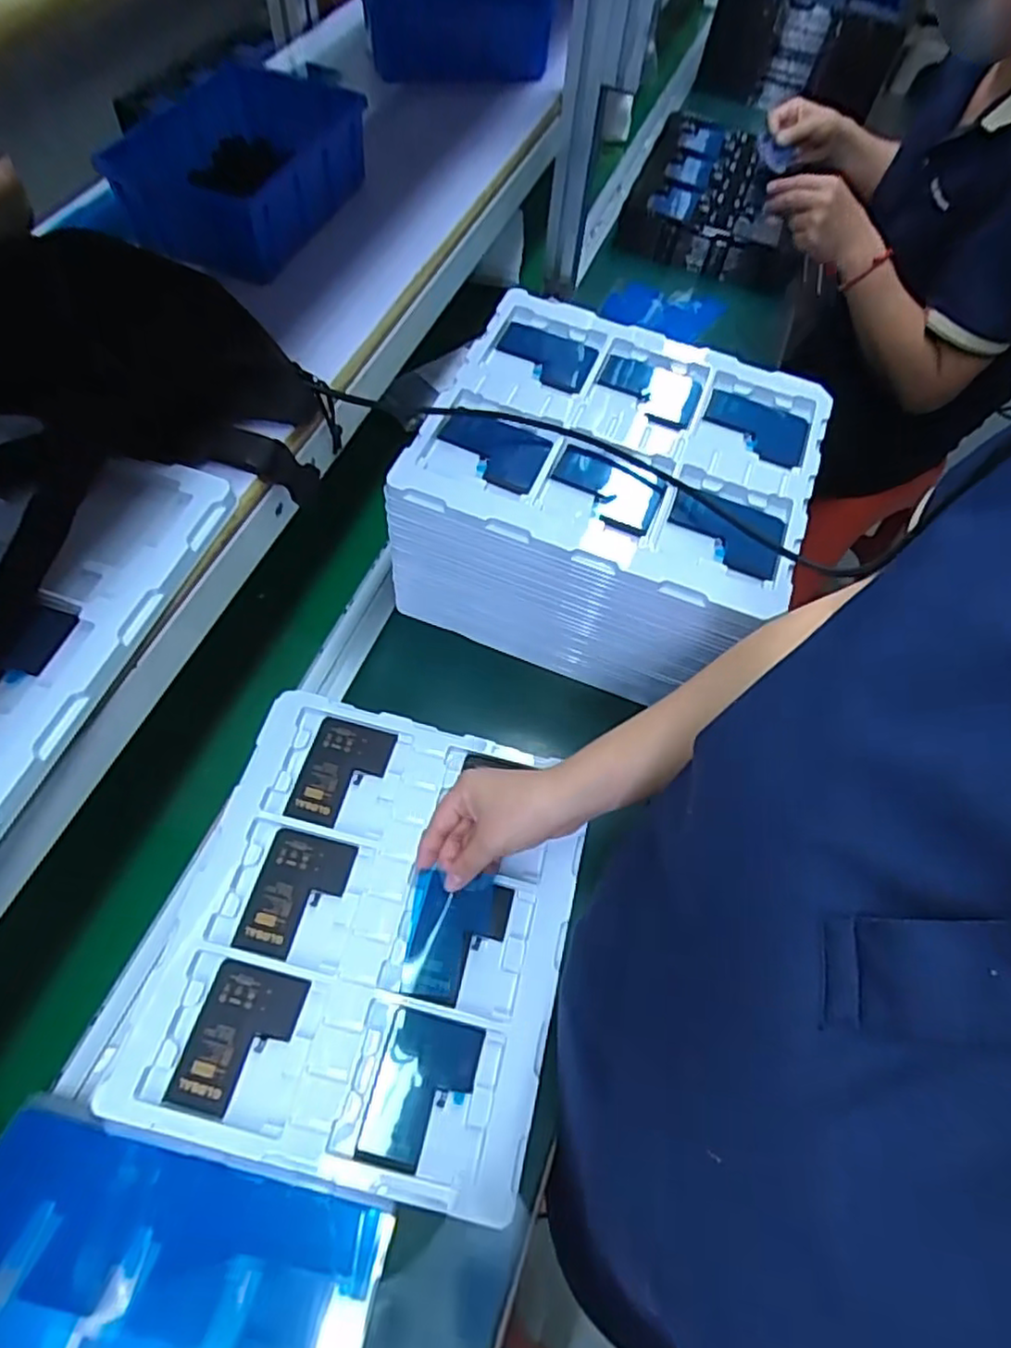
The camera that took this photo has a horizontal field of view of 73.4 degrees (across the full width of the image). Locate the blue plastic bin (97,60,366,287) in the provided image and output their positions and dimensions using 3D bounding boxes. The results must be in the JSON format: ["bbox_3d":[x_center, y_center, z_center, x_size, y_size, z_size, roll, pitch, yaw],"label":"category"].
[{"bbox_3d":[-0.223,-0.436,0.584,0.163,0.061,0.206,13,60,3],"label":"blue plastic bin"}]

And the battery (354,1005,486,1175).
[{"bbox_3d":[-0.057,0.284,0.464,0.064,0.006,0.091,15,61,4],"label":"battery"}]

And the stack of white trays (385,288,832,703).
[{"bbox_3d":[0.095,-0.162,0.640,0.310,0.169,0.269,21,61,7],"label":"stack of white trays"}]

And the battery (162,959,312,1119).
[{"bbox_3d":[-0.184,0.251,0.468,0.065,0.004,0.090,14,61,3],"label":"battery"}]

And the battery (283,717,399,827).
[{"bbox_3d":[-0.136,0.082,0.564,0.066,0.005,0.091,14,61,4],"label":"battery"}]

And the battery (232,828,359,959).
[{"bbox_3d":[-0.158,0.167,0.517,0.065,0.004,0.090,13,60,3],"label":"battery"}]

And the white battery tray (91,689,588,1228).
[{"bbox_3d":[-0.095,0.183,0.511,0.275,0.018,0.314,14,61,4],"label":"white battery tray"}]

